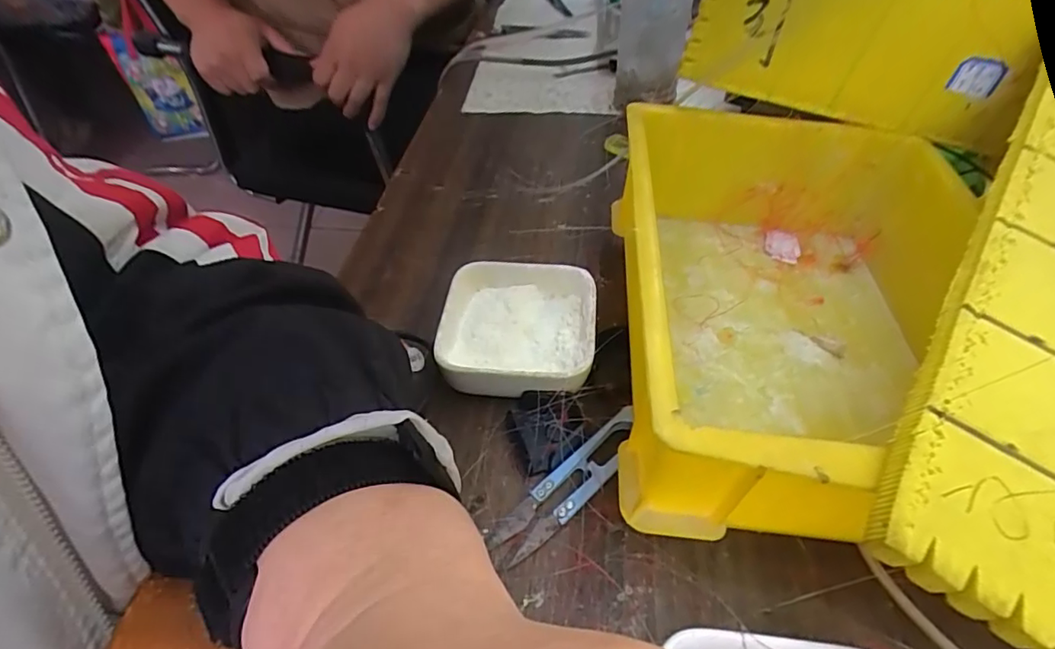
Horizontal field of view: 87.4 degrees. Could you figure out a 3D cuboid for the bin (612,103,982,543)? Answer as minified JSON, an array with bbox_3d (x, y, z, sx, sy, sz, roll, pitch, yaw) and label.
[{"bbox_3d":[0.143,-0.016,0.271,0.194,0.087,0.242,2,47,5],"label":"bin"}]

